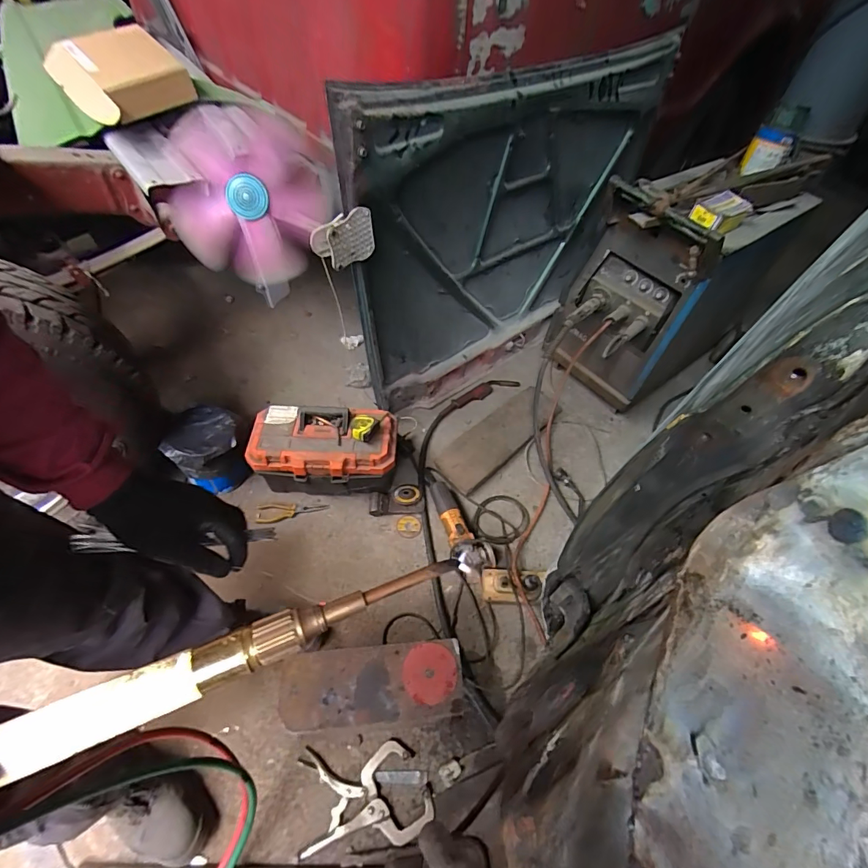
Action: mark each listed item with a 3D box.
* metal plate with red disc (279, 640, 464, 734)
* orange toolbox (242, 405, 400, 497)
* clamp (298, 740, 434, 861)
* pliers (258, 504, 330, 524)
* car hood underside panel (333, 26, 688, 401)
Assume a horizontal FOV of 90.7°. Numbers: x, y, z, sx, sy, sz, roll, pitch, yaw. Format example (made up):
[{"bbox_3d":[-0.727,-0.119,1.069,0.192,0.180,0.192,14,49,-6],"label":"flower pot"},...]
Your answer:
[{"bbox_3d":[-0.112,0.453,0.775,0.318,0.015,0.129,-3,49,-2],"label":"metal plate with red disc"},{"bbox_3d":[-0.304,0.054,1.213,0.390,0.232,0.208,4,53,-2],"label":"orange toolbox"},{"bbox_3d":[-0.133,0.727,0.865,0.253,0.020,0.158,-3,54,-7],"label":"clamp"},{"bbox_3d":[-0.399,0.223,1.211,0.191,0.013,0.054,-2,54,-6],"label":"pliers"},{"bbox_3d":[0.254,-0.628,1.352,0.232,0.814,1.218,38,60,22],"label":"car hood underside panel"}]

